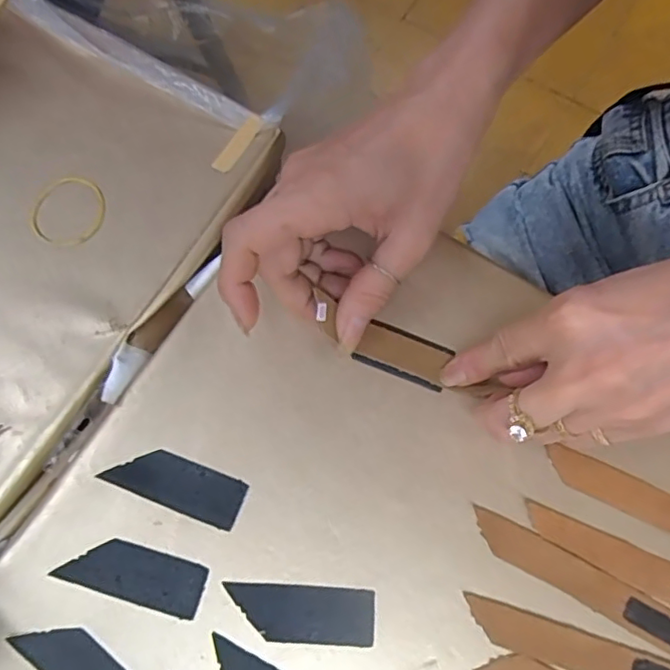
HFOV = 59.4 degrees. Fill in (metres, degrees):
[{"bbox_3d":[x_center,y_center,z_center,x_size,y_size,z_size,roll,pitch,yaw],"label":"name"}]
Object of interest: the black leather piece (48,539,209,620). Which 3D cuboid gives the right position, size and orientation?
[{"bbox_3d":[-0.090,0.106,0.261,0.064,0.004,0.022,15,73,6],"label":"black leather piece"}]

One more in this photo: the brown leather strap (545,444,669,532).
[{"bbox_3d":[0.155,0.082,0.260,0.122,0.004,0.016,25,74,9],"label":"brown leather strap"}]

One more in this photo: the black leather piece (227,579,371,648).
[{"bbox_3d":[-0.015,0.120,0.255,0.063,0.004,0.024,2,72,1],"label":"black leather piece"}]

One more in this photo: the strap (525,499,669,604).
[{"bbox_3d":[0.143,0.106,0.253,0.125,0.004,0.017,26,74,9],"label":"strap"}]

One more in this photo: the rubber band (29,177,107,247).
[{"bbox_3d":[-0.142,-0.066,0.310,0.040,0.004,0.040,0,72,1],"label":"rubber band"}]

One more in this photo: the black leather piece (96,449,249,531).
[{"bbox_3d":[-0.074,0.068,0.273,0.064,0.004,0.022,20,73,7],"label":"black leather piece"}]

